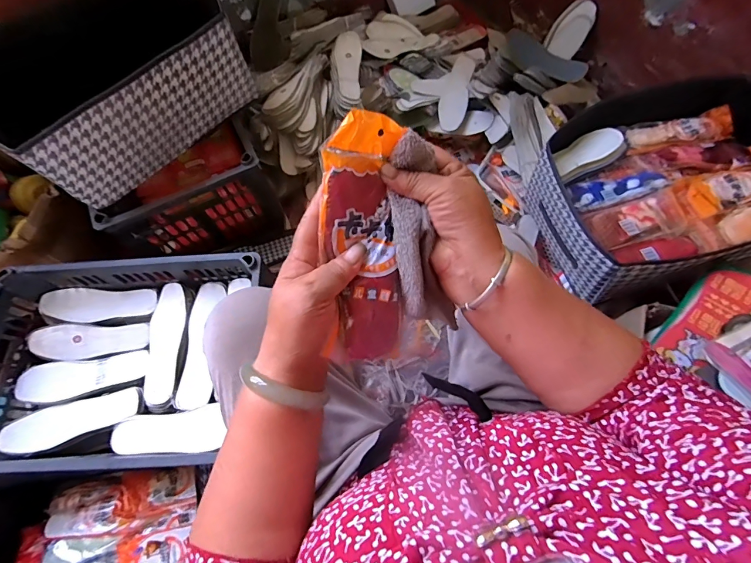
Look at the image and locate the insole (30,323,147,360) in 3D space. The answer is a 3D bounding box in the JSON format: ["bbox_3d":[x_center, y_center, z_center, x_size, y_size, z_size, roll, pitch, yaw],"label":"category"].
[{"bbox_3d":[-0.546,0.114,0.735,0.219,0.031,0.065,-2,68,0],"label":"insole"}]

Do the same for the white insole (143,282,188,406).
[{"bbox_3d":[-0.394,0.112,0.712,0.068,0.015,0.219,-5,68,-1],"label":"white insole"}]

